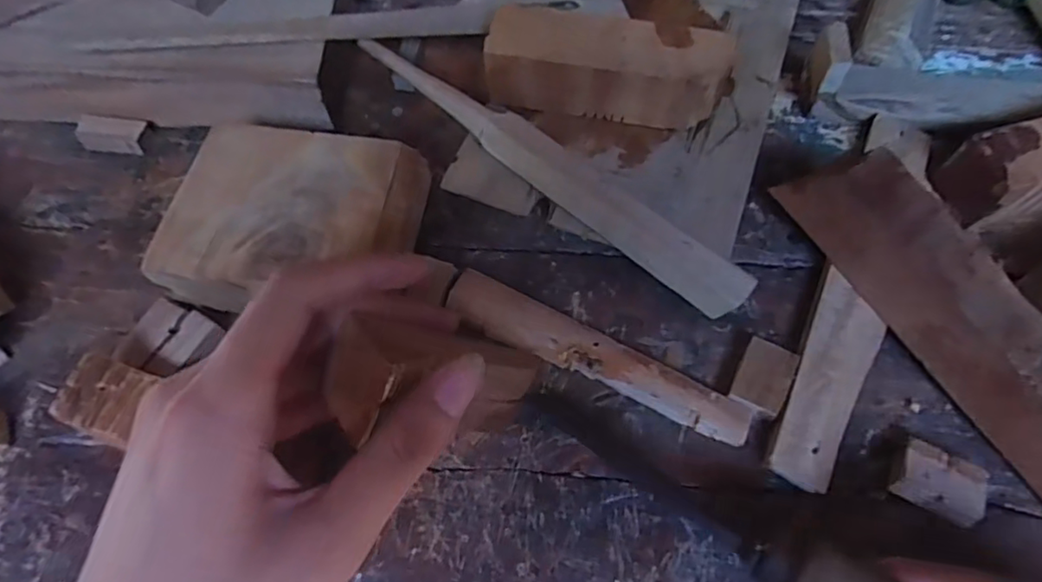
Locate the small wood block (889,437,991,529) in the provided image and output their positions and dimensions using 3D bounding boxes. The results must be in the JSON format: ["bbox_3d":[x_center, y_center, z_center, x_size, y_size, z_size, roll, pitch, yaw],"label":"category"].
[{"bbox_3d":[0.174,0.079,0.250,0.032,0.009,0.025,28,66,14],"label":"small wood block"}]

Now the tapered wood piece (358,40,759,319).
[{"bbox_3d":[0.011,-0.062,0.303,0.227,0.024,0.019,38,69,17],"label":"tapered wood piece"}]

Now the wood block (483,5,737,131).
[{"bbox_3d":[0.046,-0.119,0.320,0.127,0.036,0.046,10,63,5],"label":"wood block"}]

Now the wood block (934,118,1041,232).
[{"bbox_3d":[0.270,-0.066,0.307,0.094,0.036,0.035,-15,64,-7],"label":"wood block"}]

